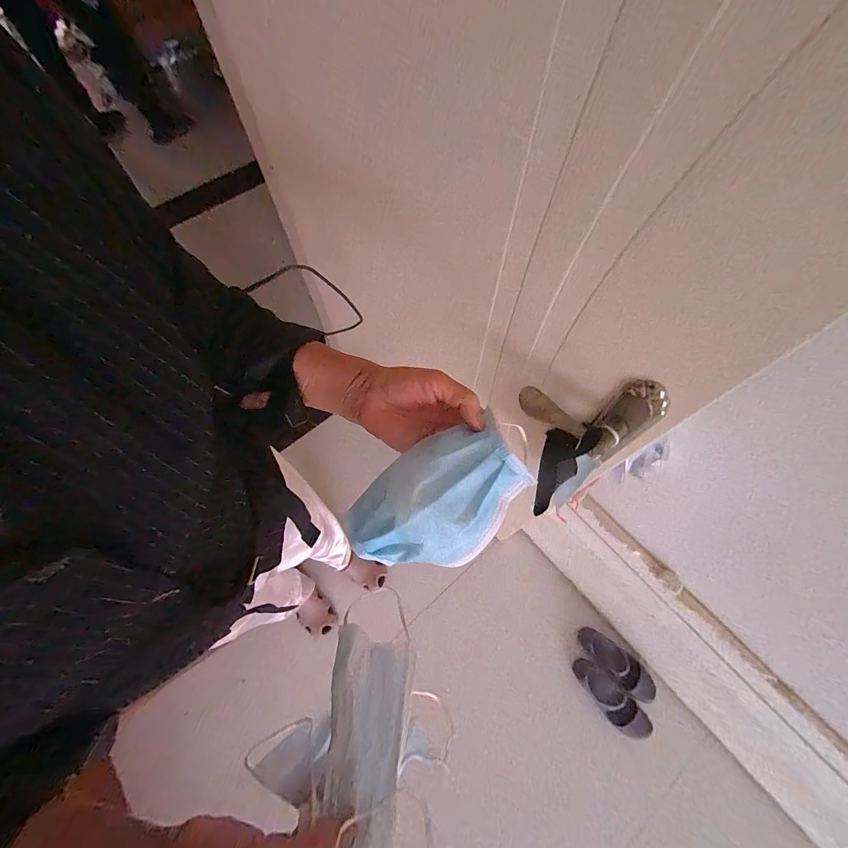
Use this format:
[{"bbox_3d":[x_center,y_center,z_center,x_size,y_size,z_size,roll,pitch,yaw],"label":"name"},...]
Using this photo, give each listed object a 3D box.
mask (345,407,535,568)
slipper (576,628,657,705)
[{"bbox_3d":[0.010,0.062,0.298,0.142,0.054,0.097,-37,71,-14],"label":"mask"},{"bbox_3d":[0.586,0.732,1.129,0.239,0.062,0.095,35,72,15],"label":"slipper"}]

